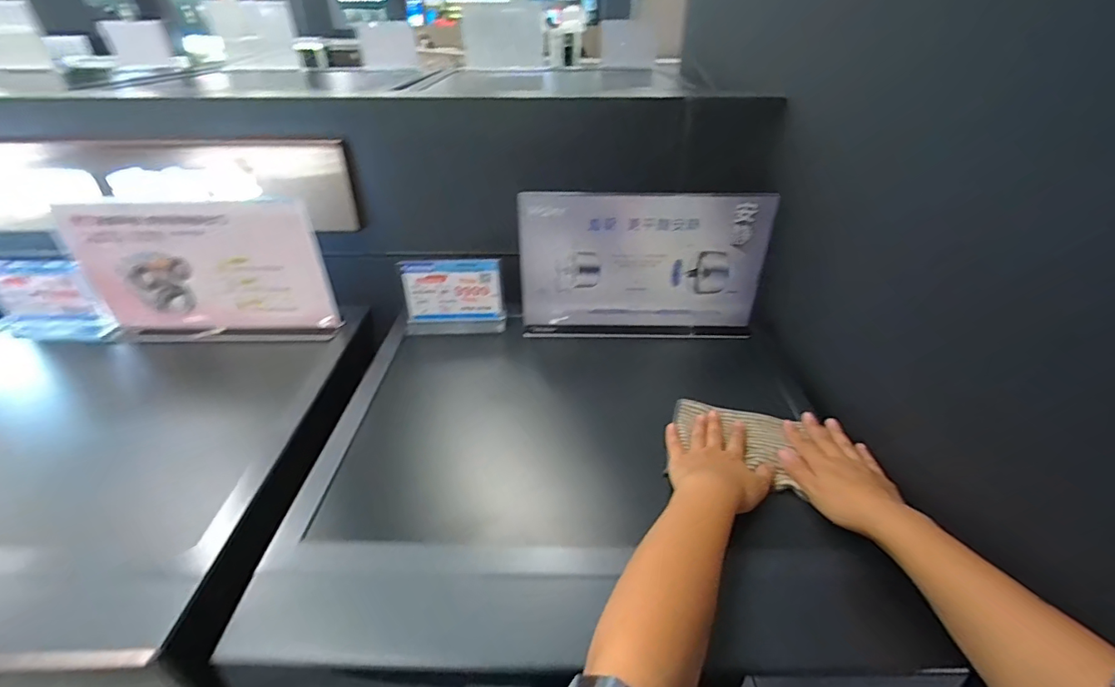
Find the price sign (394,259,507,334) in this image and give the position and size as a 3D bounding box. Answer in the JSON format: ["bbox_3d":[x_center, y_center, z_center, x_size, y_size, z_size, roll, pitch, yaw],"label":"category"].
[{"bbox_3d":[-0.160,-0.069,0.771,0.153,0.134,0.031,-4,31,-6],"label":"price sign"}]

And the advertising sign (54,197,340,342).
[{"bbox_3d":[-0.524,-0.102,0.736,0.355,0.211,0.037,-2,31,-2],"label":"advertising sign"}]

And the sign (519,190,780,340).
[{"bbox_3d":[0.124,-0.107,0.721,0.345,0.215,0.032,-1,31,-1],"label":"sign"}]

